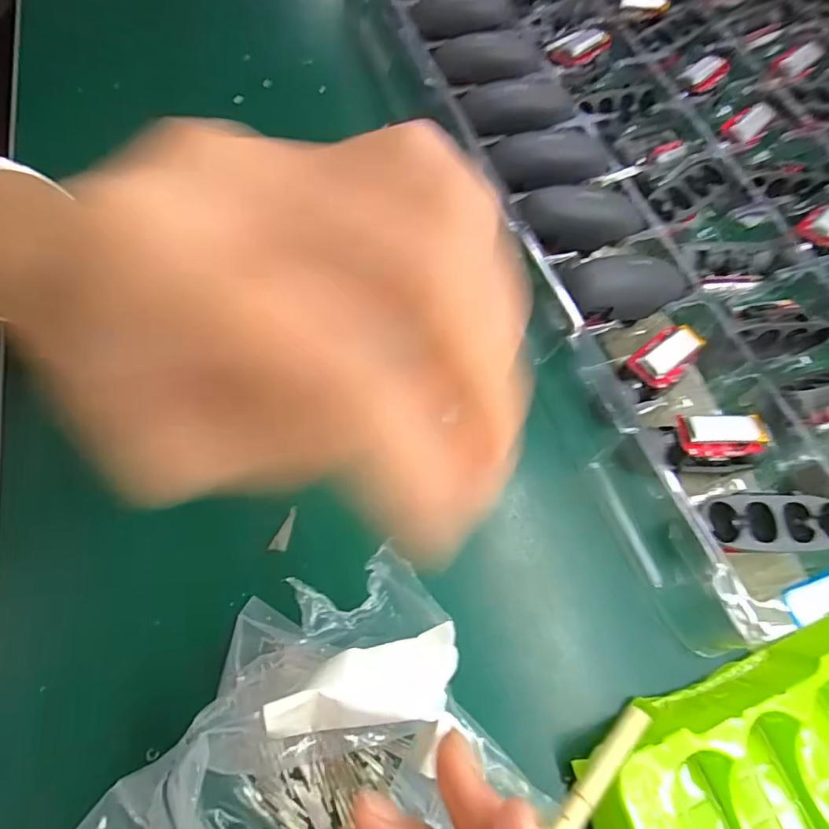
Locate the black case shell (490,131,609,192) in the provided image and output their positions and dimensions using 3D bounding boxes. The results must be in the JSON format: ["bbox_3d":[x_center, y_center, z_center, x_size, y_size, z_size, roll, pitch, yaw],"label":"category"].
[{"bbox_3d":[0.072,-0.137,0.284,0.061,0.010,0.028,-16,69,-10],"label":"black case shell"}]

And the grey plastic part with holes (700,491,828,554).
[{"bbox_3d":[0.151,0.045,0.221,0.059,0.006,0.024,-3,67,-5],"label":"grey plastic part with holes"}]

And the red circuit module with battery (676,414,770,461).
[{"bbox_3d":[0.136,0.010,0.235,0.036,0.008,0.018,0,67,-3],"label":"red circuit module with battery"}]

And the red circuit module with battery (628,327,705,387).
[{"bbox_3d":[0.120,-0.027,0.252,0.033,0.011,0.021,-39,74,-17],"label":"red circuit module with battery"}]

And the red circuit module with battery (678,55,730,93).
[{"bbox_3d":[0.190,-0.223,0.347,0.020,0.004,0.042,41,71,13],"label":"red circuit module with battery"}]

